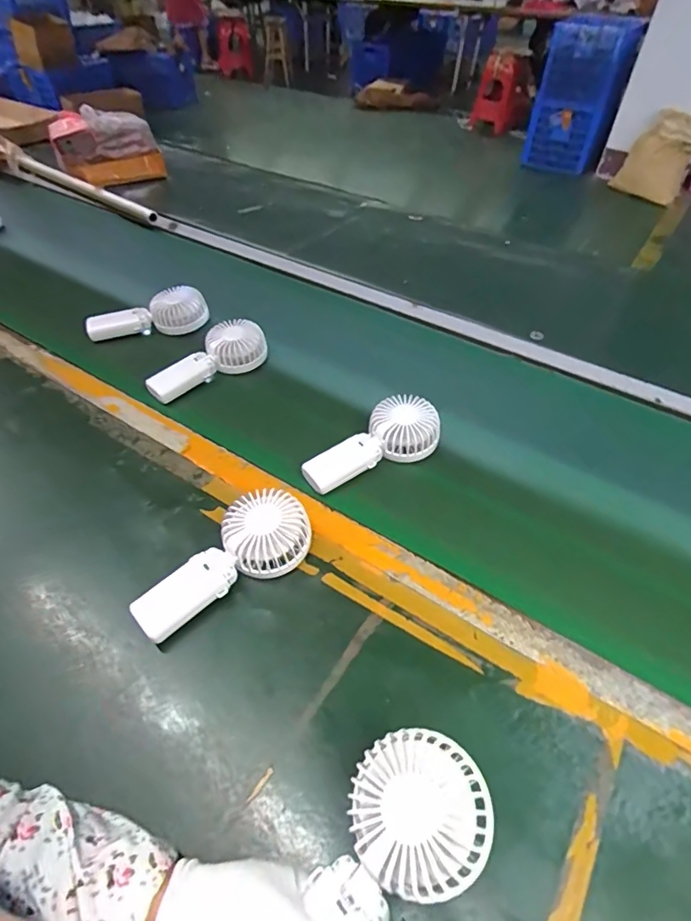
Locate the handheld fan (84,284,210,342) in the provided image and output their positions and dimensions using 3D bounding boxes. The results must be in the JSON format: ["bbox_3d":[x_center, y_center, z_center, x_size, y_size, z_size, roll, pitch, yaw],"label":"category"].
[{"bbox_3d":[-0.314,-0.226,0.782,0.180,0.076,0.051,-13,44,-14],"label":"handheld fan"}]

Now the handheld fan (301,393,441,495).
[{"bbox_3d":[0.035,-0.020,0.597,0.181,0.052,0.073,-28,54,-23],"label":"handheld fan"}]

